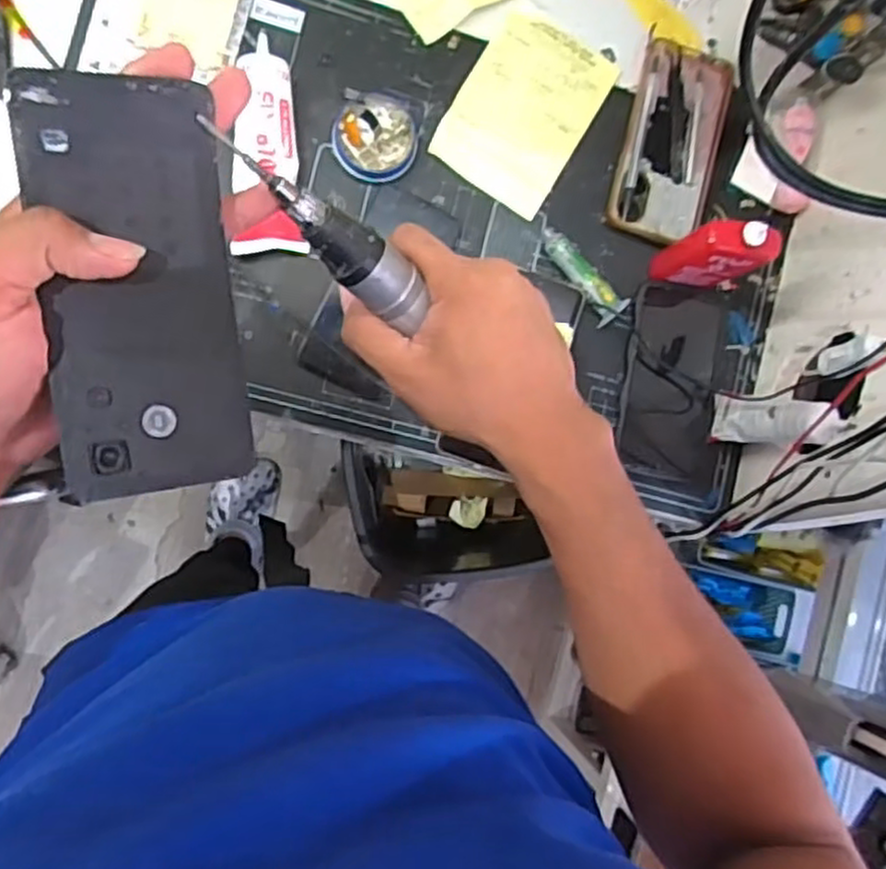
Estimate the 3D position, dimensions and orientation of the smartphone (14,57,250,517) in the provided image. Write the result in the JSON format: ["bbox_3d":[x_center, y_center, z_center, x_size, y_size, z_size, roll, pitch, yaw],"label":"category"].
[{"bbox_3d":[-0.119,-0.056,0.292,0.070,0.010,0.156,-8,101,-27],"label":"smartphone"}]

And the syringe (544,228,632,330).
[{"bbox_3d":[0.113,-0.131,0.596,0.026,0.021,0.088,-41,96,-7],"label":"syringe"}]

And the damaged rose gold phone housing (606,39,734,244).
[{"bbox_3d":[0.190,-0.244,0.613,0.077,0.018,0.164,15,87,-9],"label":"damaged rose gold phone housing"}]

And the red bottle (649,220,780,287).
[{"bbox_3d":[0.208,-0.136,0.561,0.054,0.109,0.027,12,88,-9],"label":"red bottle"}]

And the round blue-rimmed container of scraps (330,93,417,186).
[{"bbox_3d":[-0.050,-0.232,0.572,0.068,0.014,0.062,0,90,-9],"label":"round blue-rimmed container of scraps"}]

